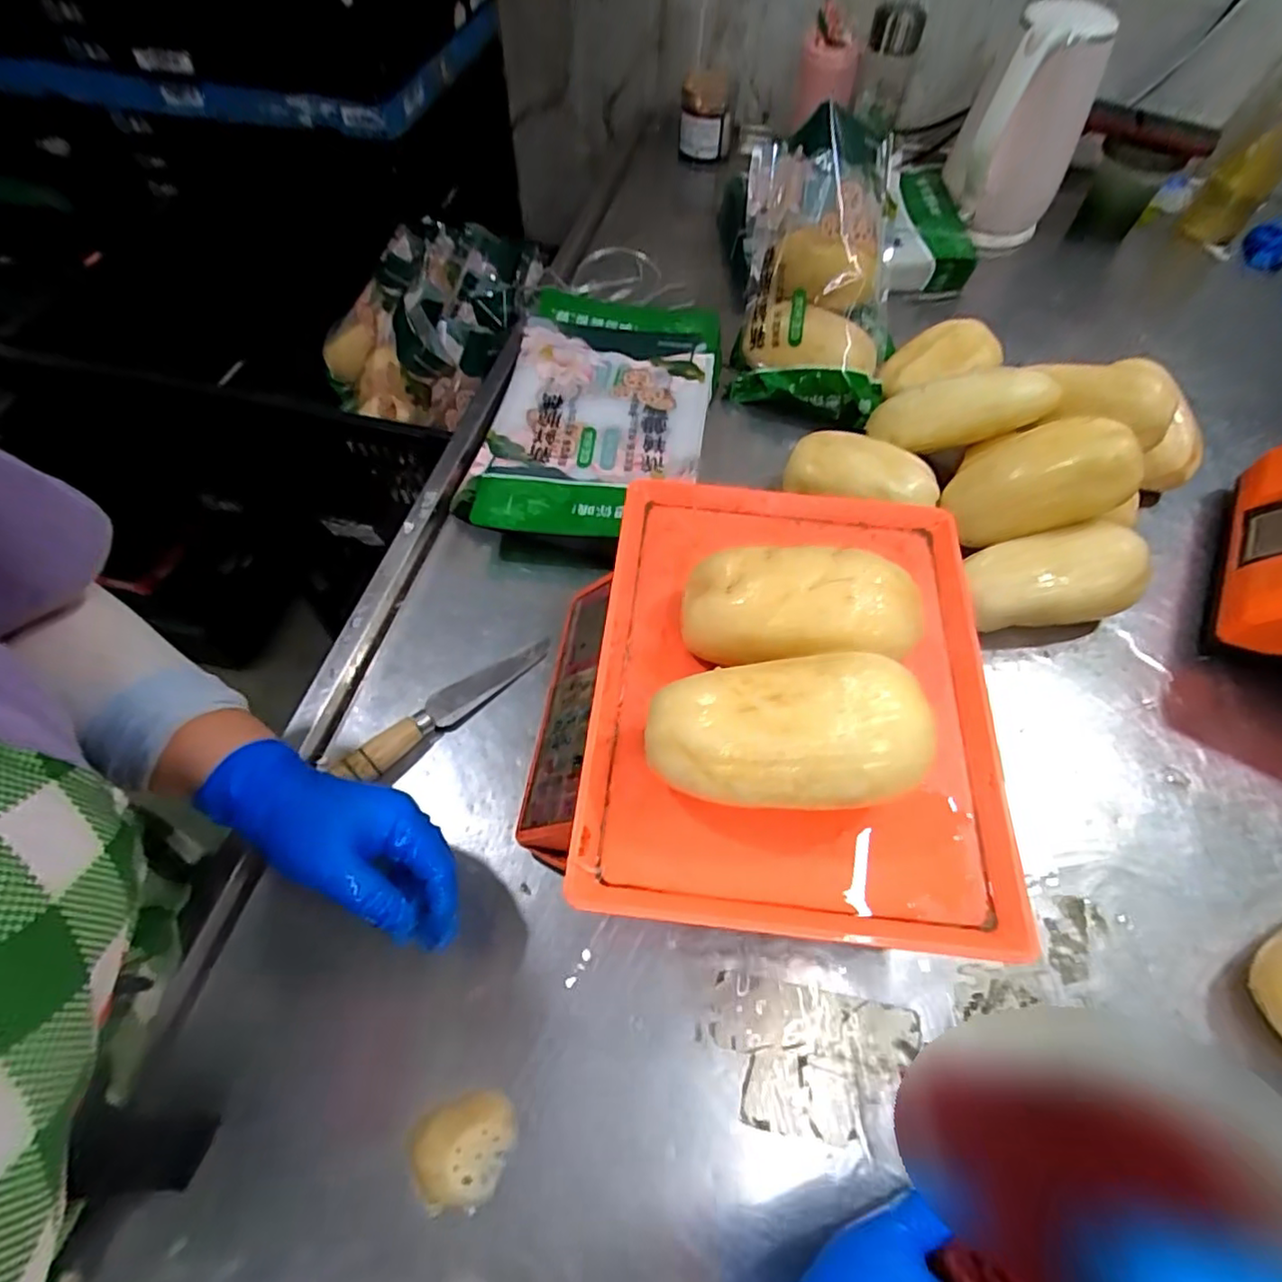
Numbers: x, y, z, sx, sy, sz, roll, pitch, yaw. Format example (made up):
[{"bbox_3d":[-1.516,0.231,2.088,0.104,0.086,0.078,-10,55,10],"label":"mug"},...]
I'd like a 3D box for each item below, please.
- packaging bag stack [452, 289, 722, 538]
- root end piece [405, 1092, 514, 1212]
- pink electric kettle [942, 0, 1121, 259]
[{"bbox_3d":[-0.044,-0.230,0.659,0.225,0.054,0.351,9,59,4],"label":"packaging bag stack"},{"bbox_3d":[-0.101,0.289,0.360,0.056,0.017,0.050,-4,59,-3],"label":"root end piece"},{"bbox_3d":[0.498,-0.664,0.843,0.149,0.259,0.158,24,61,13],"label":"pink electric kettle"}]

